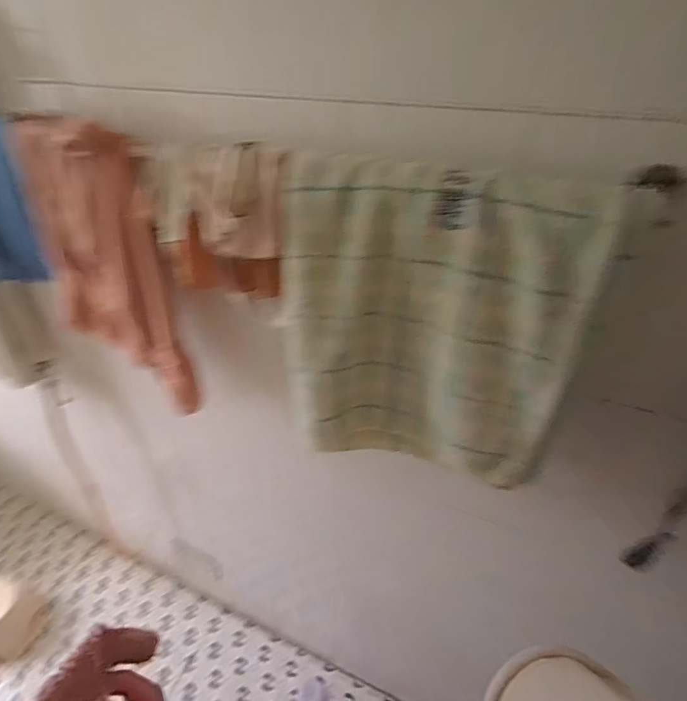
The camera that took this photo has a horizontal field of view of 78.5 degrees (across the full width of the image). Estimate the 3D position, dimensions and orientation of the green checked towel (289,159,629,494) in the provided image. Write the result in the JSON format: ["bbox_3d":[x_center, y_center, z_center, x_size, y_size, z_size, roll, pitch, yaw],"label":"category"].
[{"bbox_3d":[0.084,-0.022,0.478,0.334,0.333,0.088,12,36,12],"label":"green checked towel"}]

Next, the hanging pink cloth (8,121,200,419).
[{"bbox_3d":[-0.366,-0.118,0.654,0.256,0.415,0.046,20,38,22],"label":"hanging pink cloth"}]

